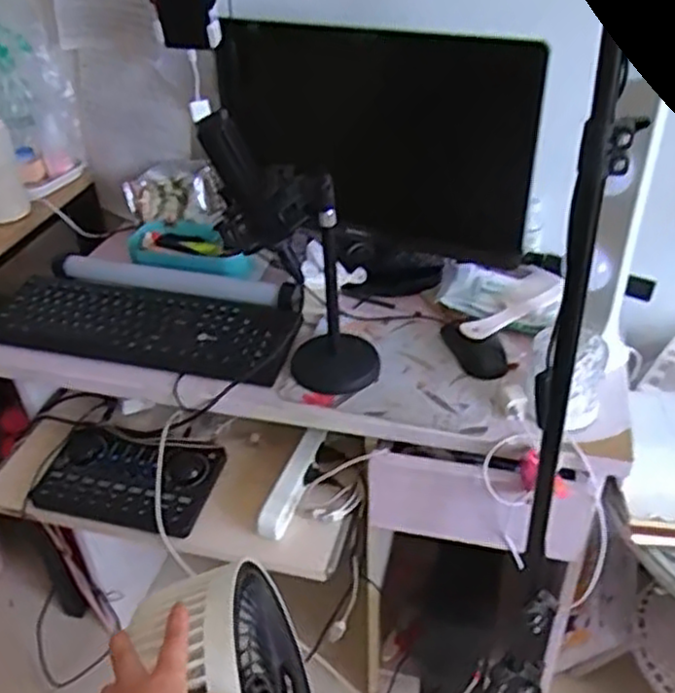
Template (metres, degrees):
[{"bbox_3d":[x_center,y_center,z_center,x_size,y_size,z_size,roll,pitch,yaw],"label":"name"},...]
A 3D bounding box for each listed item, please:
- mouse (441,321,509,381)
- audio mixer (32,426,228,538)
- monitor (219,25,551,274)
[{"bbox_3d":[0.180,-0.001,0.931,0.064,0.029,0.104,-11,40,-13],"label":"mouse"},{"bbox_3d":[-0.275,0.170,0.944,0.225,0.036,0.131,9,40,13],"label":"audio mixer"},{"bbox_3d":[0.061,-0.293,1.050,0.445,0.298,0.062,9,40,12],"label":"monitor"}]

